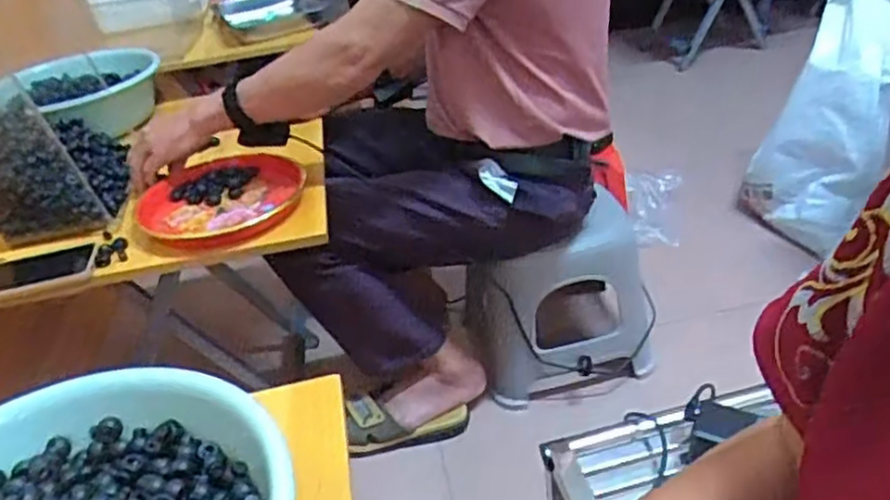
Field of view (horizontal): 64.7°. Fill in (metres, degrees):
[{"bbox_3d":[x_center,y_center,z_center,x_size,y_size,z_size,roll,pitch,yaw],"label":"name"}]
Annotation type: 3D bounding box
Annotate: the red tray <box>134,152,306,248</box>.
[{"bbox_3d":[-0.301,-0.068,0.950,0.211,0.035,0.206,-3,33,6],"label":"red tray"}]

